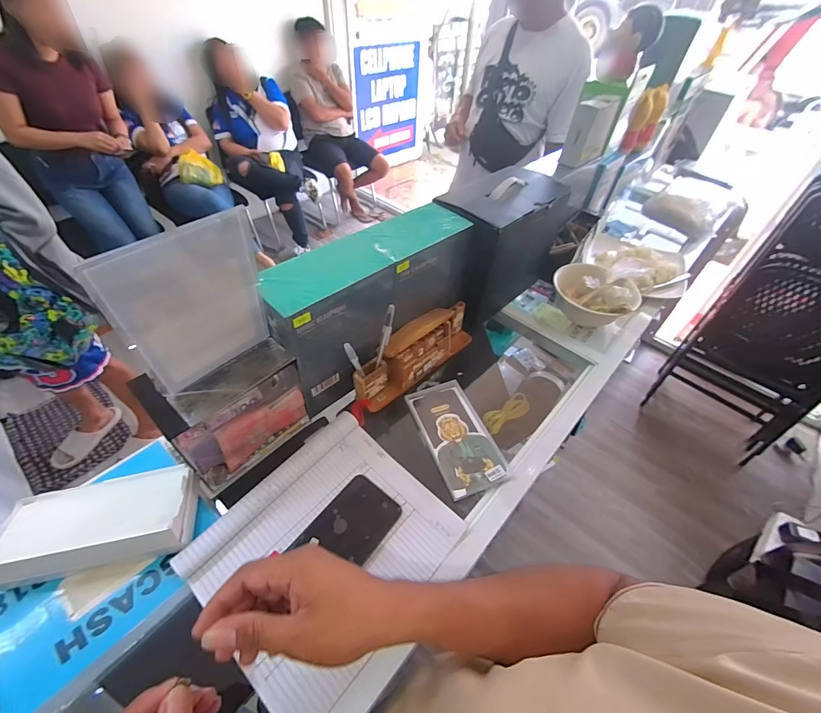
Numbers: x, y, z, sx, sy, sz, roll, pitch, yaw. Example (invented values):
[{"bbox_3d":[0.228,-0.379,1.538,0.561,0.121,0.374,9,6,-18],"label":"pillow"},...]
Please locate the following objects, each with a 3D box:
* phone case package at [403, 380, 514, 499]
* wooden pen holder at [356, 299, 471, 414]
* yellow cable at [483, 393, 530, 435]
[{"bbox_3d":[0.065,0.110,0.539,0.094,0.015,0.182,-14,50,-16],"label":"phone case package"},{"bbox_3d":[0.014,-0.009,0.583,0.048,0.087,0.241,37,55,26],"label":"wooden pen holder"},{"bbox_3d":[0.209,0.123,0.800,0.114,0.026,0.041,-26,55,-25],"label":"yellow cable"}]

